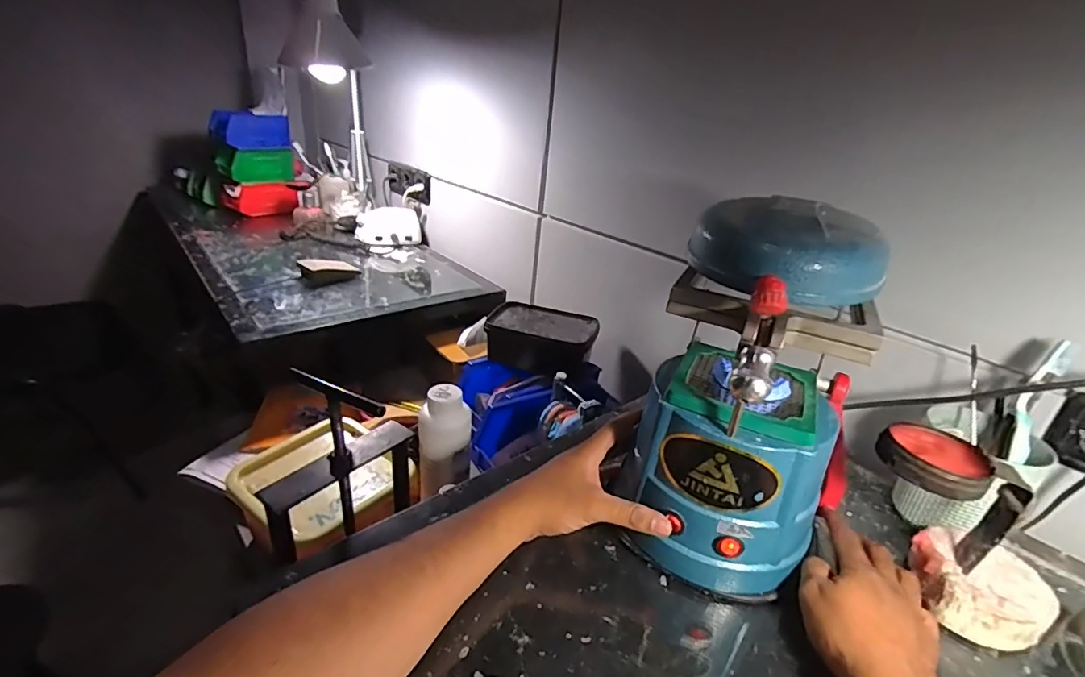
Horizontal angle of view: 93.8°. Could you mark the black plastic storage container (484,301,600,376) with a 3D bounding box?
[{"bbox_3d":[0.003,0.004,0.914,0.191,0.092,0.122,8,26,11],"label":"black plastic storage container"}]

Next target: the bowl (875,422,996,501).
[{"bbox_3d":[0.308,0.094,0.401,0.072,0.017,0.071,2,26,-1],"label":"bowl"}]

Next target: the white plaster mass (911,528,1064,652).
[{"bbox_3d":[0.366,0.209,0.422,0.081,0.043,0.084,9,26,7],"label":"white plaster mass"}]

